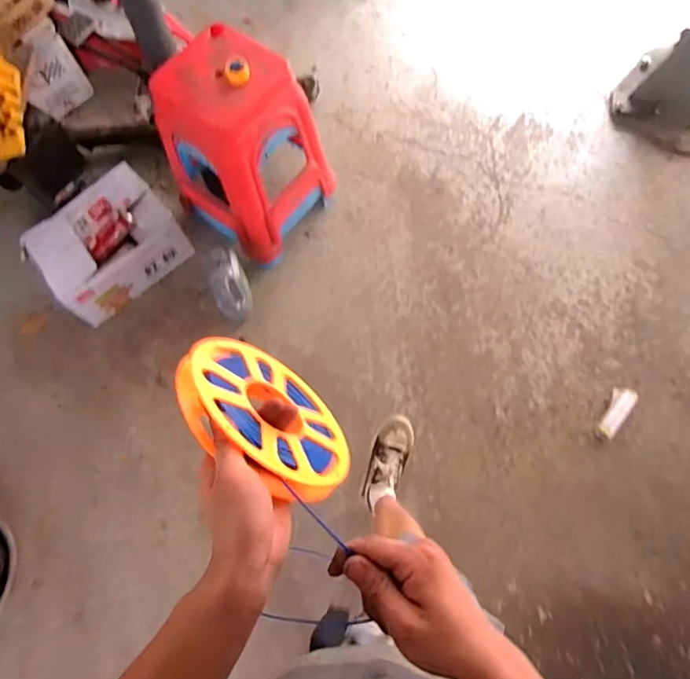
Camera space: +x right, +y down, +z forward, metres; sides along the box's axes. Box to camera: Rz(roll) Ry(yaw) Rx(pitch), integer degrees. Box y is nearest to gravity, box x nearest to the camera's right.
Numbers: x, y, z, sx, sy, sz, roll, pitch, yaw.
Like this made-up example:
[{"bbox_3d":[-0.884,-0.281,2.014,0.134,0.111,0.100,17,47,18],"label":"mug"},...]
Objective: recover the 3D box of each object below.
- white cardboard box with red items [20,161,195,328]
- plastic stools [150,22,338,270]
[{"bbox_3d":[-0.740,-0.284,1.556,0.284,0.228,0.421,42,77,14],"label":"white cardboard box with red items"},{"bbox_3d":[-0.289,-0.539,1.458,0.375,0.534,0.374,31,75,12],"label":"plastic stools"}]

